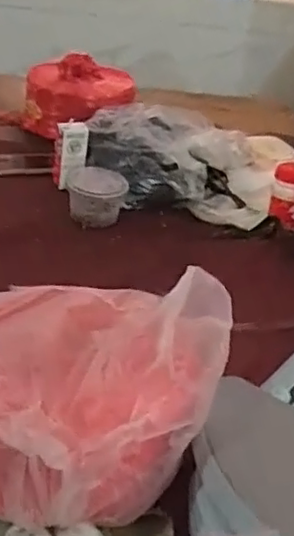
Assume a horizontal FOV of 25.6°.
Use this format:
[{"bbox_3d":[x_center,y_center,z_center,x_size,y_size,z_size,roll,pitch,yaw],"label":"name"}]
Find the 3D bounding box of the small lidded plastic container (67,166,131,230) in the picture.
[{"bbox_3d":[-0.096,-0.135,1.233,0.111,0.080,0.105,6,31,-5],"label":"small lidded plastic container"}]

